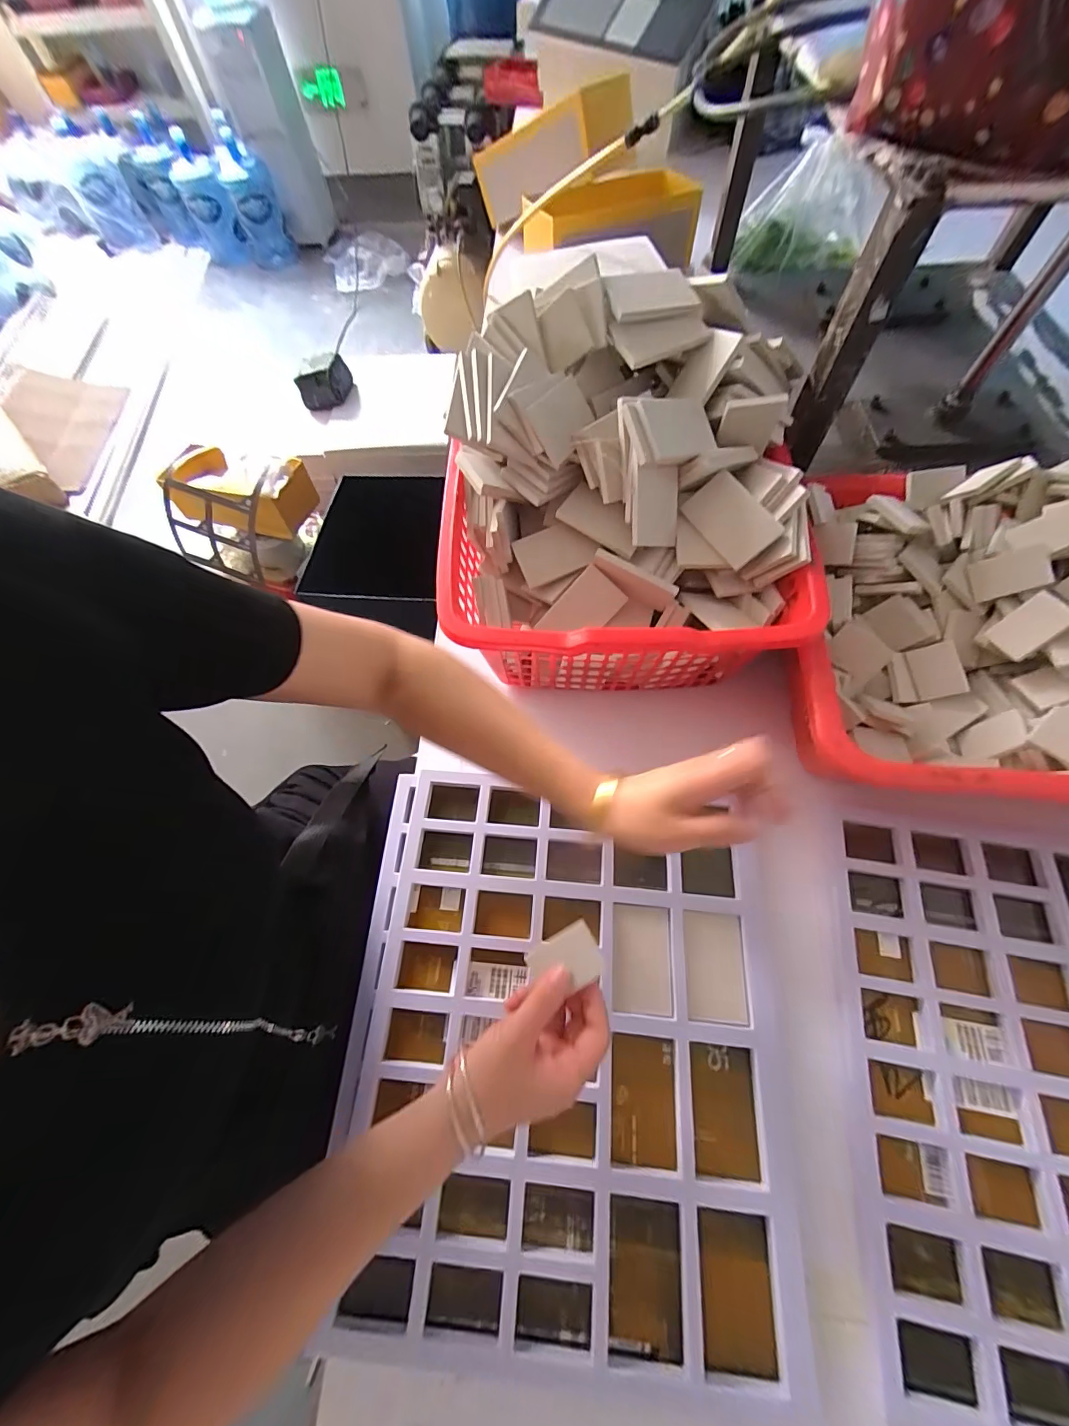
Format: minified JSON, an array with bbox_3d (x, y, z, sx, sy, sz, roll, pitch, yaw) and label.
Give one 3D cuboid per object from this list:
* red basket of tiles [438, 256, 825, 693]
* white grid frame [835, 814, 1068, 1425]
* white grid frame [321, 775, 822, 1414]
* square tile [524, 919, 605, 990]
[{"bbox_3d":[0.088,-0.211,0.493,0.344,0.235,0.361,-1,65,2],"label":"red basket of tiles"},{"bbox_3d":[0.439,0.316,0.377,0.327,0.018,0.419,8,63,6],"label":"white grid frame"},{"bbox_3d":[0.030,0.272,0.412,0.343,0.030,0.410,3,63,4],"label":"white grid frame"},{"bbox_3d":[0.024,0.189,0.352,0.055,0.008,0.040,-30,64,-3],"label":"square tile"}]

